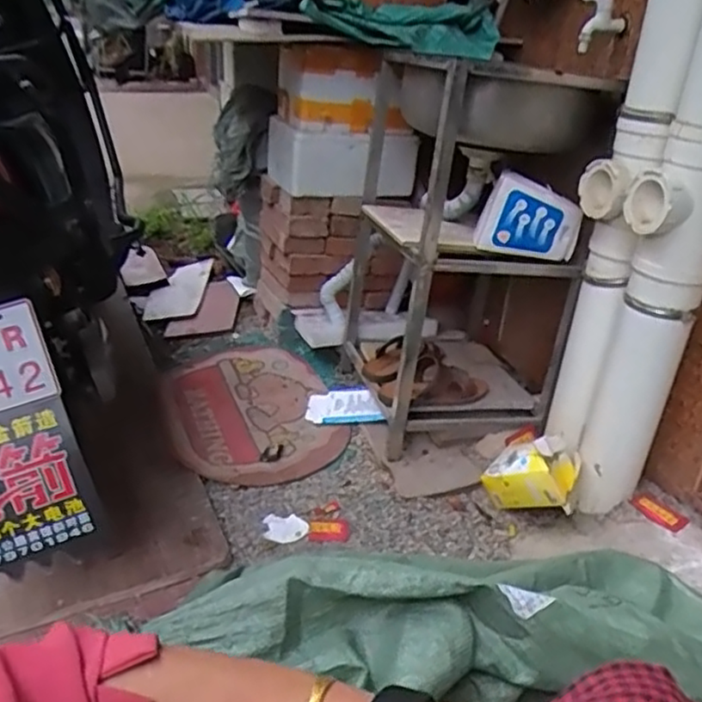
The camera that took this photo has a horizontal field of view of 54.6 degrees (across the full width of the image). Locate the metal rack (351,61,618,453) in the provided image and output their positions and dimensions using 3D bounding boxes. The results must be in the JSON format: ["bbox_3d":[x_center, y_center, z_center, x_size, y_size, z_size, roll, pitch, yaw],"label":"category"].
[{"bbox_3d":[0.230,-0.249,1.463,0.422,0.691,0.568,-6,27,-12],"label":"metal rack"}]

